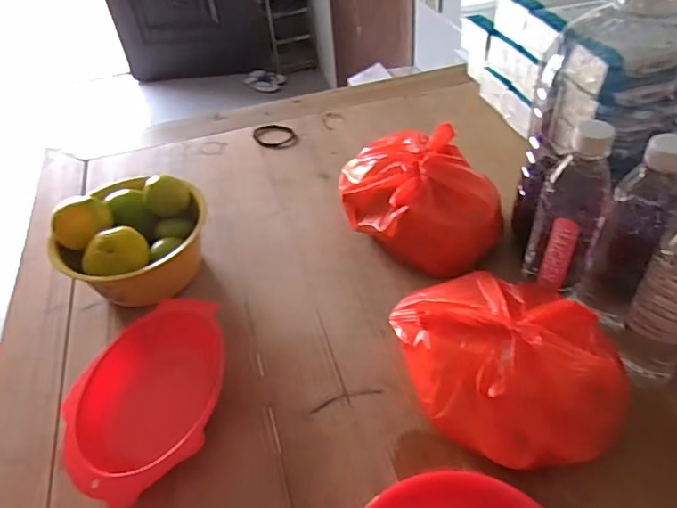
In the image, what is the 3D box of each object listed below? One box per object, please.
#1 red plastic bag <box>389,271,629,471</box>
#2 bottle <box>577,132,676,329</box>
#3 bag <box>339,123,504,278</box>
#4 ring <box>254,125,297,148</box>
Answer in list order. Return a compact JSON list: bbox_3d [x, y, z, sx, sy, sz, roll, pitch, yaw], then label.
[{"bbox_3d":[0.162,0.098,0.505,0.180,0.098,0.209,-11,43,-5],"label":"red plastic bag"},{"bbox_3d":[0.270,-0.013,0.480,0.052,0.192,0.051,26,52,30],"label":"bottle"},{"bbox_3d":[0.100,-0.065,0.665,0.160,0.113,0.213,-19,45,-13],"label":"bag"},{"bbox_3d":[-0.111,-0.206,0.901,0.070,0.009,0.070,-9,45,-4],"label":"ring"}]

